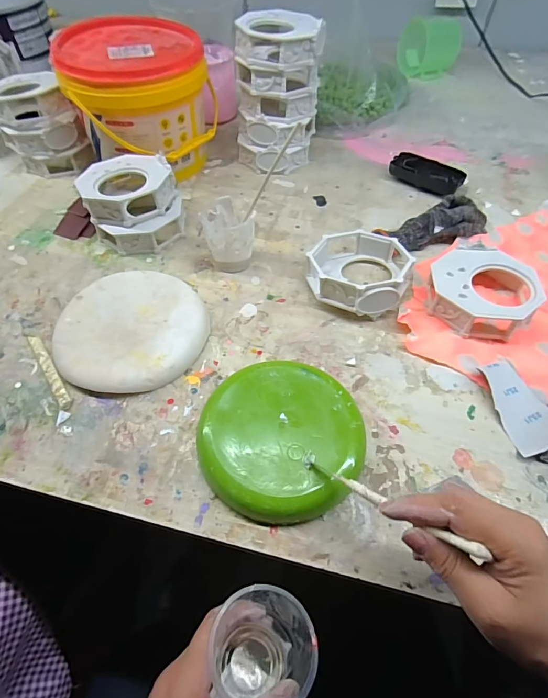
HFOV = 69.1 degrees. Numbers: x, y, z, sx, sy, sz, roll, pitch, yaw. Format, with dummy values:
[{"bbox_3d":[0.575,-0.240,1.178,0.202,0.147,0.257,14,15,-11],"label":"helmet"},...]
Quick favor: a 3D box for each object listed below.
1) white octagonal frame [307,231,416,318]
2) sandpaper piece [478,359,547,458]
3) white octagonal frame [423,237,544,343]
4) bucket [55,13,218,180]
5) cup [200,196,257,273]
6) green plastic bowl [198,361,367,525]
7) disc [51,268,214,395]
[{"bbox_3d":[0.103,-0.097,0.478,0.116,0.050,0.122,26,58,17],"label":"white octagonal frame"},{"bbox_3d":[0.238,0.051,0.386,0.039,0.022,0.099,-7,55,-5],"label":"sandpaper piece"},{"bbox_3d":[0.238,-0.068,0.459,0.111,0.037,0.116,-33,61,-21],"label":"white octagonal frame"},{"bbox_3d":[-0.202,-0.377,0.613,0.205,0.159,0.218,-26,58,-17],"label":"bucket"},{"bbox_3d":[-0.057,-0.142,0.500,0.059,0.070,0.055,-13,55,-9],"label":"cup"},{"bbox_3d":[0.006,0.079,0.364,0.141,0.027,0.143,0,54,0],"label":"green plastic bowl"},{"bbox_3d":[-0.159,-0.023,0.443,0.160,0.023,0.153,0,54,0],"label":"disc"}]

